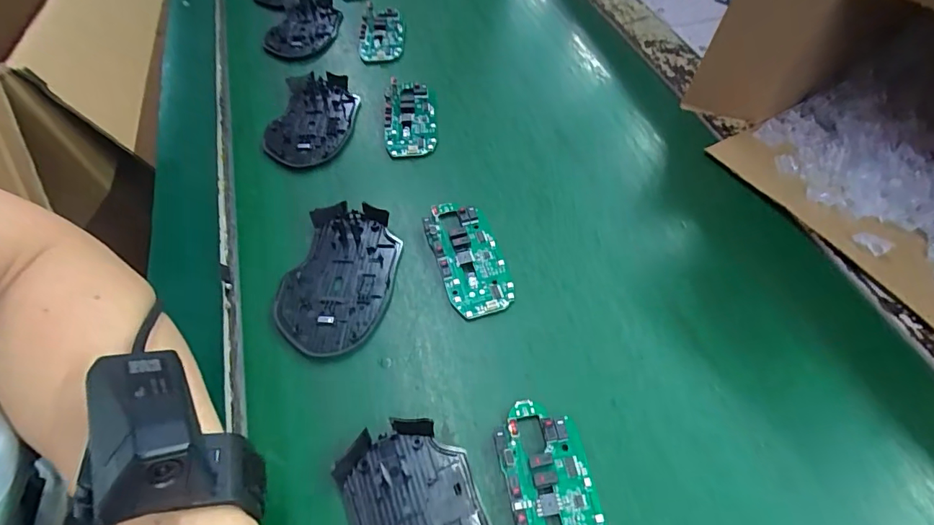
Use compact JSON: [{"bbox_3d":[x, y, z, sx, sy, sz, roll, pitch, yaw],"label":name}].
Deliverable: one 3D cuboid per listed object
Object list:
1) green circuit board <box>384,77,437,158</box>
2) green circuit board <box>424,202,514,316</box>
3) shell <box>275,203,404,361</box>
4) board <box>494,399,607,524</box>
[{"bbox_3d":[-0.051,-0.127,0.417,0.044,0.008,0.079,-4,66,-5],"label":"green circuit board"},{"bbox_3d":[0.000,-0.006,0.333,0.044,0.013,0.091,-16,57,-11],"label":"green circuit board"},{"bbox_3d":[-0.086,0.008,0.322,0.068,0.013,0.110,12,56,8],"label":"shell"},{"bbox_3d":[0.045,0.121,0.246,0.045,0.011,0.097,-10,56,-7],"label":"board"}]

